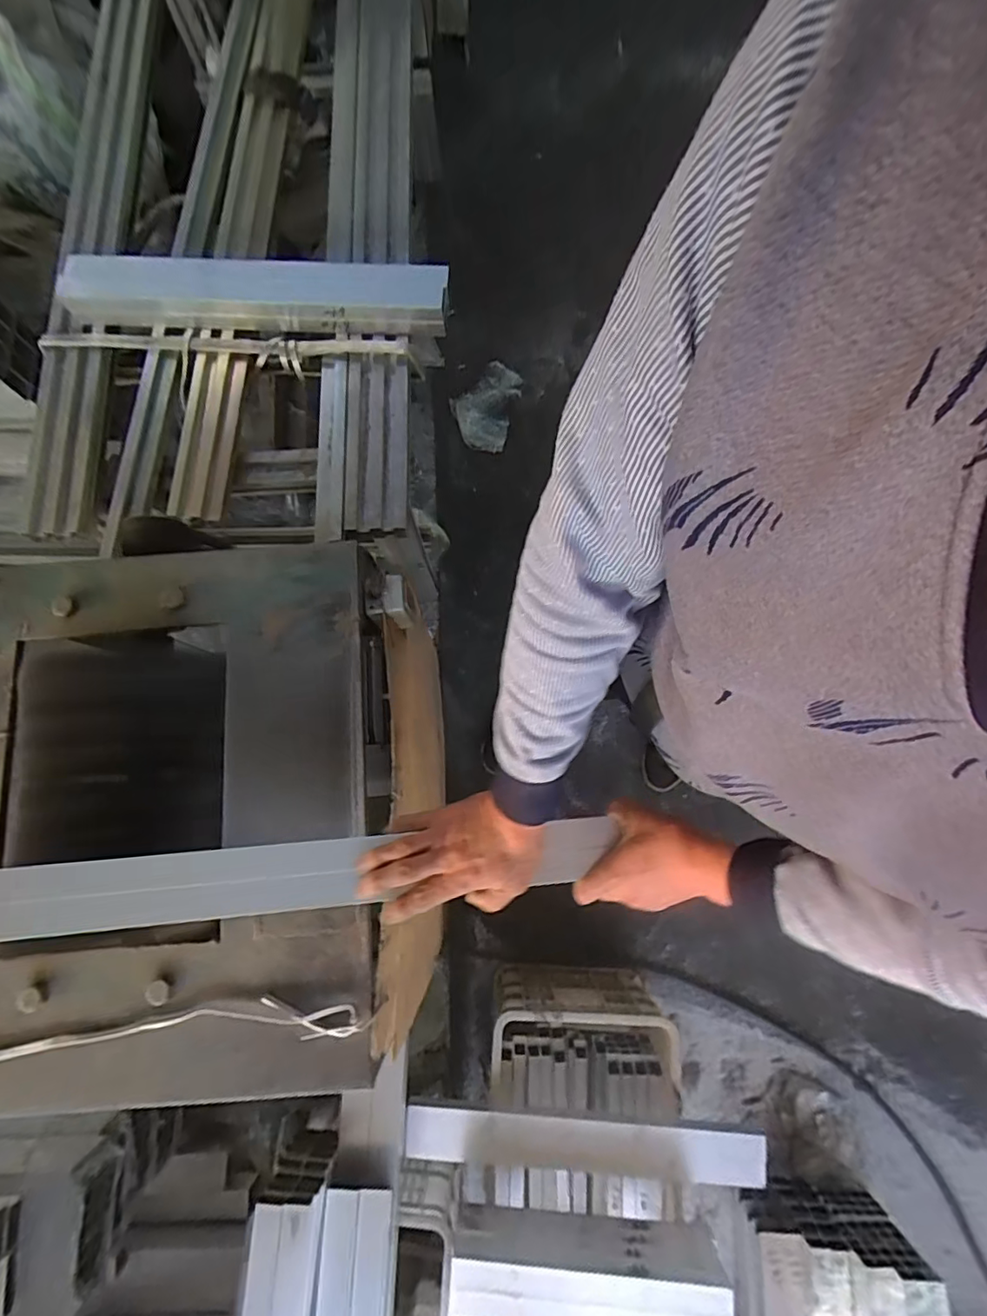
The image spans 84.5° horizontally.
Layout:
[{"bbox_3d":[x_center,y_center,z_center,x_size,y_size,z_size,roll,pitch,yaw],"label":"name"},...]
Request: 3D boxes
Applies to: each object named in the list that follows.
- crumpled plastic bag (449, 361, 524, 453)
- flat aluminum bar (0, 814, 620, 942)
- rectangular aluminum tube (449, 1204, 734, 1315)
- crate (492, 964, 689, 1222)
[{"bbox_3d":[-0.023,-0.732,1.565,0.173,0.059,0.283,18,79,4],"label":"crumpled plastic bag"},{"bbox_3d":[-0.167,0.206,0.521,0.574,0.009,0.061,-2,65,-8],"label":"flat aluminum bar"},{"bbox_3d":[0.148,0.994,0.876,0.427,0.115,0.098,3,79,1],"label":"rectangular aluminum tube"},{"bbox_3d":[0.171,0.867,1.118,0.347,0.246,0.391,1,79,1],"label":"crate"}]

